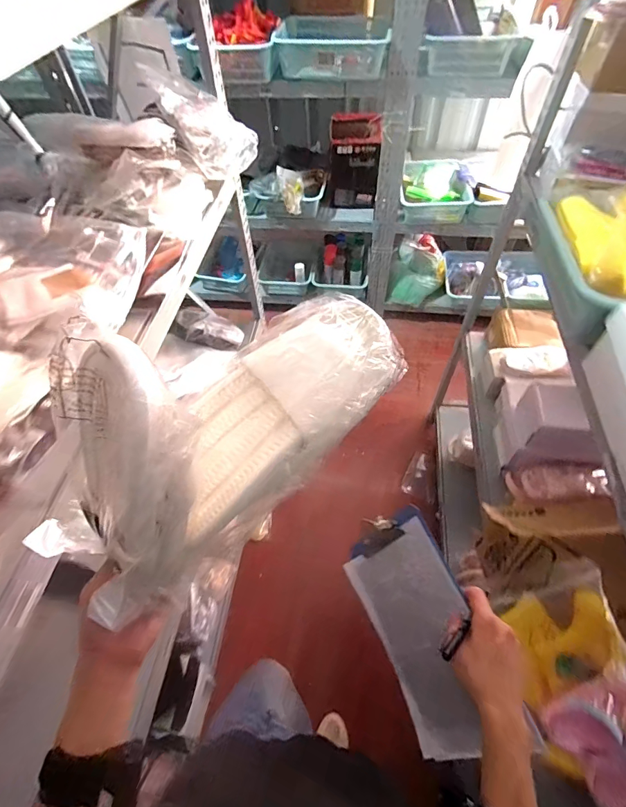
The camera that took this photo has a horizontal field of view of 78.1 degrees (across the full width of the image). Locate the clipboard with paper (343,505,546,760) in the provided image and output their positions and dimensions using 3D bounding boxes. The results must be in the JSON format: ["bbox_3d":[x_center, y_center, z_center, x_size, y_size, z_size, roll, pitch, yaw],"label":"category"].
[{"bbox_3d":[0.160,0.334,0.579,0.017,0.200,0.301,3,48,-33],"label":"clipboard with paper"}]

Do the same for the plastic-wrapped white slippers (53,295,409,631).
[{"bbox_3d":[-0.054,0.005,0.324,0.286,0.213,0.106,-32,60,-18],"label":"plastic-wrapped white slippers"}]

